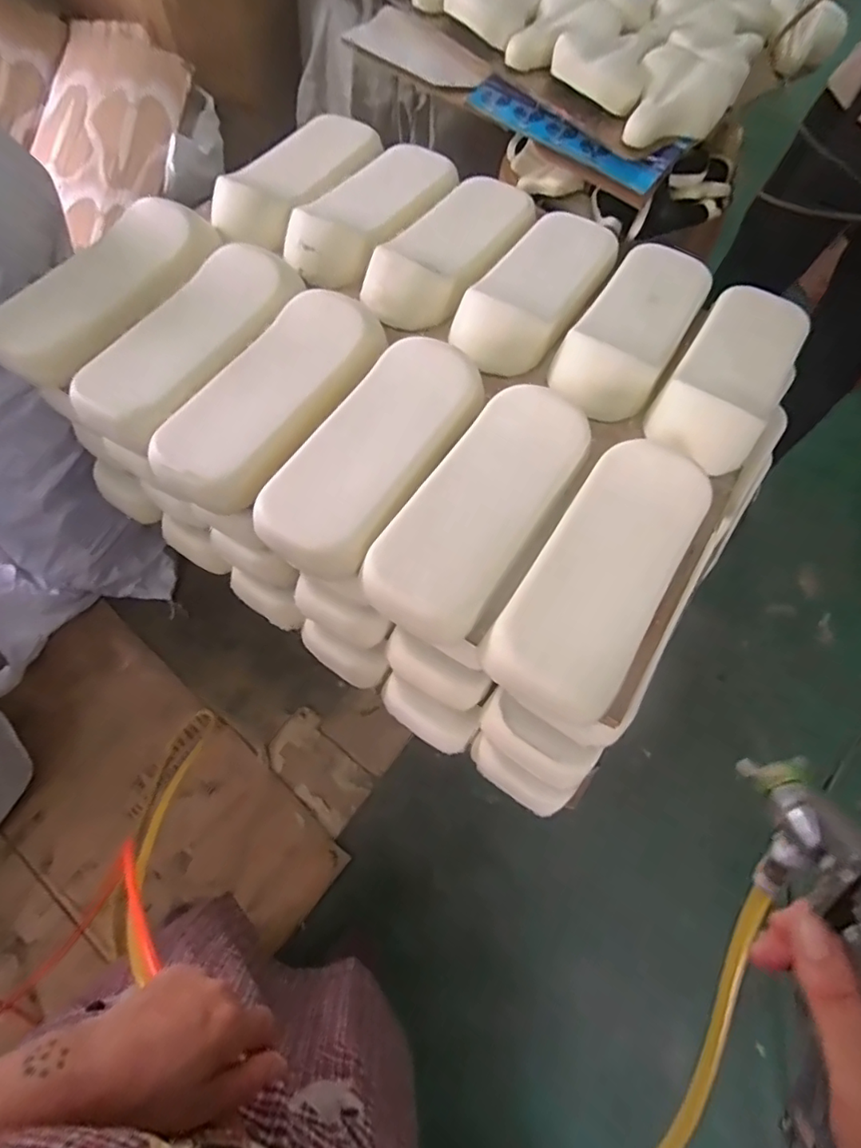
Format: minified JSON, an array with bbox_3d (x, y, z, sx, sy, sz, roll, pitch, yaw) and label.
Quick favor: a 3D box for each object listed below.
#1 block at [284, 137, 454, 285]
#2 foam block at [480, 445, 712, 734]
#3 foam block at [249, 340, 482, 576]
[{"bbox_3d":[-0.097,-0.661,0.969,0.151,0.081,0.380,38,68,13],"label":"block"},{"bbox_3d":[0.216,-0.008,0.679,0.164,0.075,0.386,32,67,11],"label":"foam block"},{"bbox_3d":[-0.077,-0.174,0.743,0.167,0.067,0.386,29,66,10],"label":"foam block"}]

